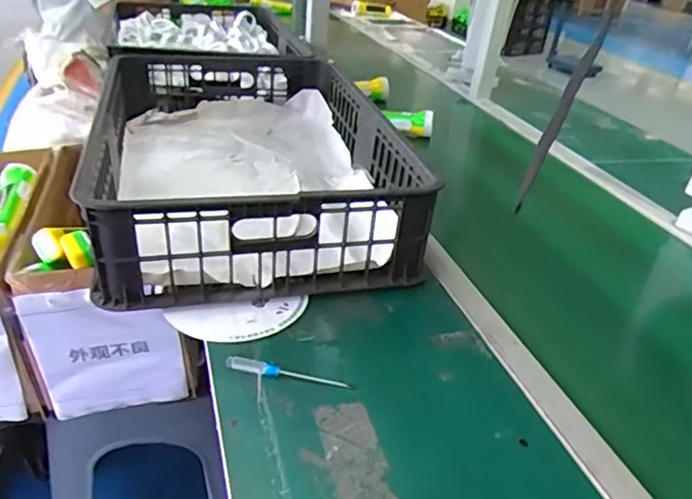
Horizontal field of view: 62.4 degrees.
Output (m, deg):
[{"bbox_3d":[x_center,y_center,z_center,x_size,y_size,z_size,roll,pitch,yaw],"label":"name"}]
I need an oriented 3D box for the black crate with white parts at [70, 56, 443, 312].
[{"bbox_3d":[-0.151,-0.154,0.886,0.419,0.143,0.622,-4,32,-17],"label":"black crate with white parts"}]

